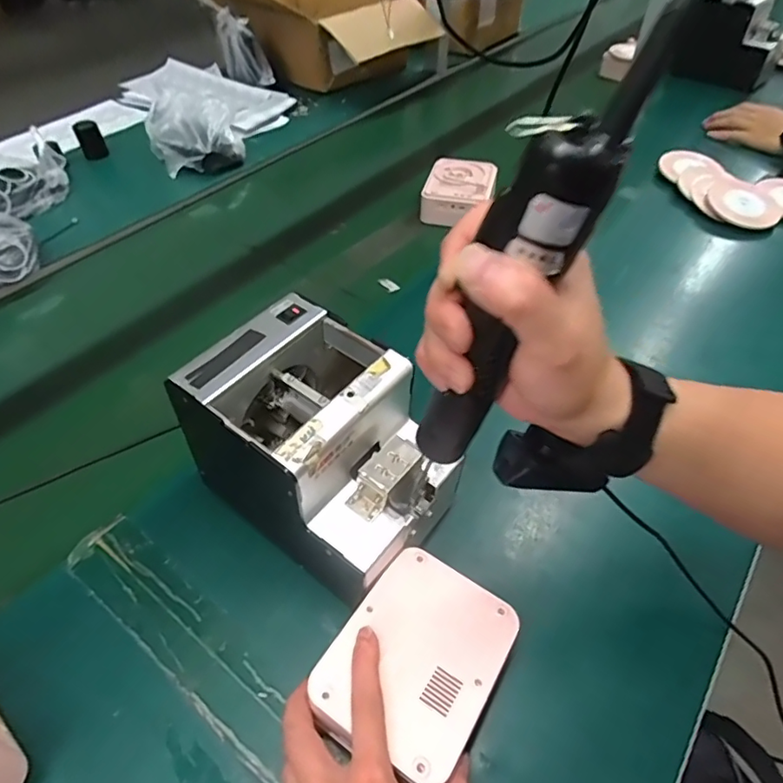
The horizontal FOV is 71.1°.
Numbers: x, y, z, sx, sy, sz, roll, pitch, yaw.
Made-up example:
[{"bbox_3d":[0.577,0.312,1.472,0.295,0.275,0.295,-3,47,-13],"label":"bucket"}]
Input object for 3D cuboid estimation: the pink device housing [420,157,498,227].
[{"bbox_3d":[0.101,-0.303,0.826,0.098,0.047,0.131,12,49,10],"label":"pink device housing"}]

